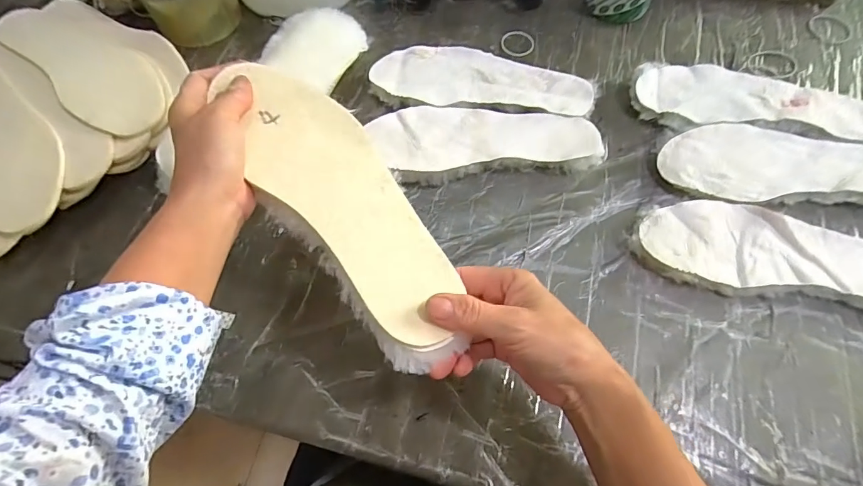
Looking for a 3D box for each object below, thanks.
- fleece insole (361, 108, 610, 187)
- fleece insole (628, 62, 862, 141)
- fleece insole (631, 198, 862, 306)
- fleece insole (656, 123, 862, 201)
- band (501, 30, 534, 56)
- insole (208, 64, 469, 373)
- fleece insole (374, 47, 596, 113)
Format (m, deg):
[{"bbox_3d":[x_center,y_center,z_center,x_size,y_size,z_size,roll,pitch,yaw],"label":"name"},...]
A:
[{"bbox_3d":[0.058,-0.113,0.465,0.236,0.015,0.091,-5,66,-2],"label":"fleece insole"},{"bbox_3d":[0.356,-0.157,0.478,0.258,0.018,0.089,12,62,8],"label":"fleece insole"},{"bbox_3d":[0.327,0.008,0.409,0.255,0.021,0.091,8,66,4],"label":"fleece insole"},{"bbox_3d":[0.365,-0.079,0.446,0.252,0.019,0.083,2,66,1],"label":"fleece insole"},{"bbox_3d":[0.110,-0.255,0.548,0.041,0.004,0.047,3,66,2],"label":"band"},{"bbox_3d":[-0.065,-0.031,0.302,0.083,0.015,0.254,-31,73,-12],"label":"insole"},{"bbox_3d":[0.057,-0.191,0.508,0.249,0.022,0.087,6,66,3],"label":"fleece insole"}]

